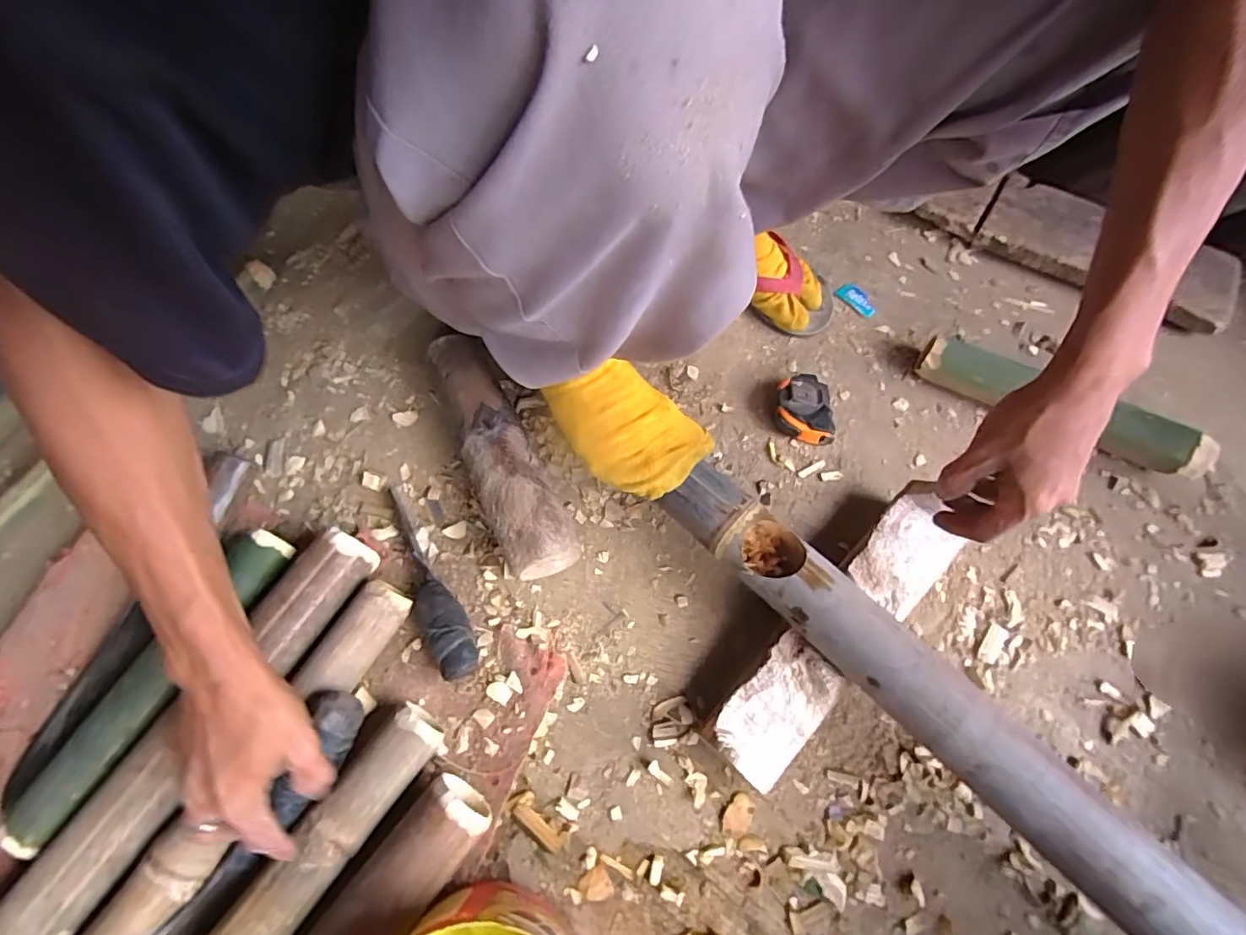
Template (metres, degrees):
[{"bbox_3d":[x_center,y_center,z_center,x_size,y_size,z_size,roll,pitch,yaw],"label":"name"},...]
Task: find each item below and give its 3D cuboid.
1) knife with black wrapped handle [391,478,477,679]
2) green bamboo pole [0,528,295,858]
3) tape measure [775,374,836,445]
[{"bbox_3d":[-0.187,0.100,0.532,0.036,0.035,0.206,-29,69,-12],"label":"knife with black wrapped handle"},{"bbox_3d":[-0.388,0.179,0.483,0.045,0.047,0.276,27,69,12],"label":"green bamboo pole"},{"bbox_3d":[0.191,-0.060,0.607,0.055,0.034,0.071,-4,66,-2],"label":"tape measure"}]

